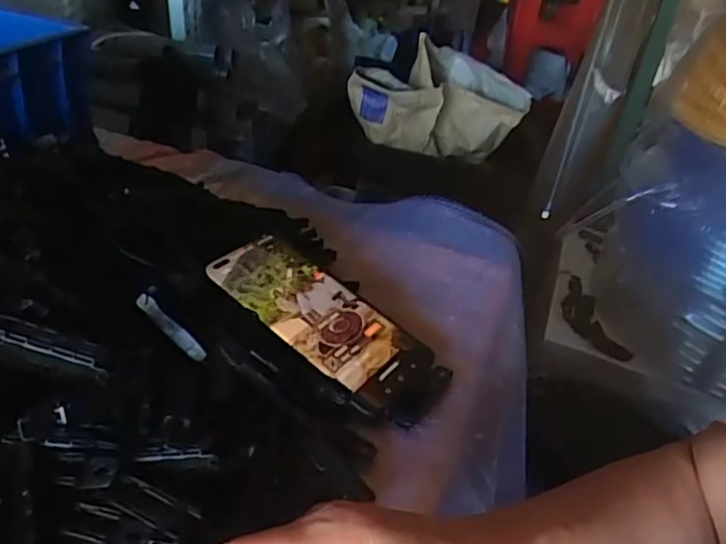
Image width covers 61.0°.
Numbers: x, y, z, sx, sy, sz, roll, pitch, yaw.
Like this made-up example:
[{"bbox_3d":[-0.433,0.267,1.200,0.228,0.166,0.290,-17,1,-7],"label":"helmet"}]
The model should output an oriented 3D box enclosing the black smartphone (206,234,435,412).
[{"bbox_3d":[-0.029,0.030,0.432,0.160,0.004,0.072,35,43,15],"label":"black smartphone"}]

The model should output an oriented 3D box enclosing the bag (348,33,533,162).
[{"bbox_3d":[0.129,-0.350,1.280,0.364,0.183,0.223,-9,38,-20],"label":"bag"}]

